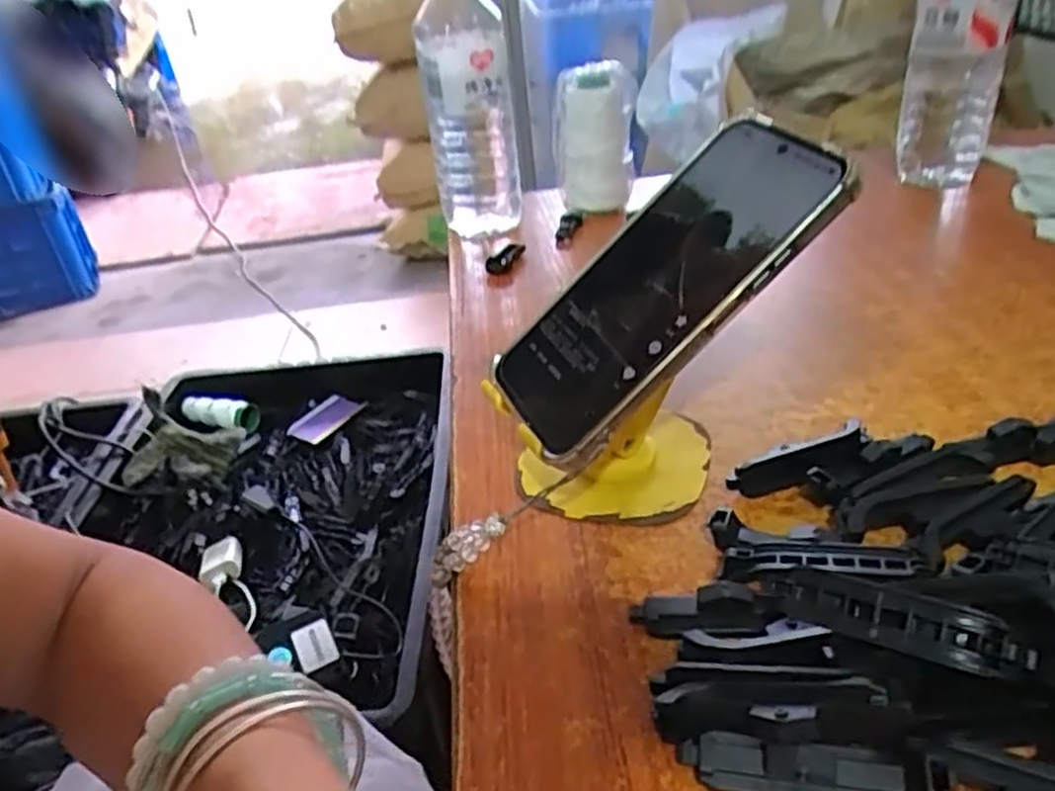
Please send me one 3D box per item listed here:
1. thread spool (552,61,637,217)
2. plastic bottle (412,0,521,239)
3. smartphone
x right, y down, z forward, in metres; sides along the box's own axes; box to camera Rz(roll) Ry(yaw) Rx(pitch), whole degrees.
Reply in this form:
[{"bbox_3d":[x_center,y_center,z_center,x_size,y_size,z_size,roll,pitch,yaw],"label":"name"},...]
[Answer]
[{"bbox_3d":[0.056,-0.207,0.639,0.062,0.118,0.056,-2,33,9],"label":"thread spool"},{"bbox_3d":[-0.048,-0.231,0.609,0.068,0.196,0.074,-6,33,3],"label":"plastic bottle"},{"bbox_3d":[0.056,-0.049,0.333,0.164,0.013,0.082,-44,39,5],"label":"smartphone"}]

